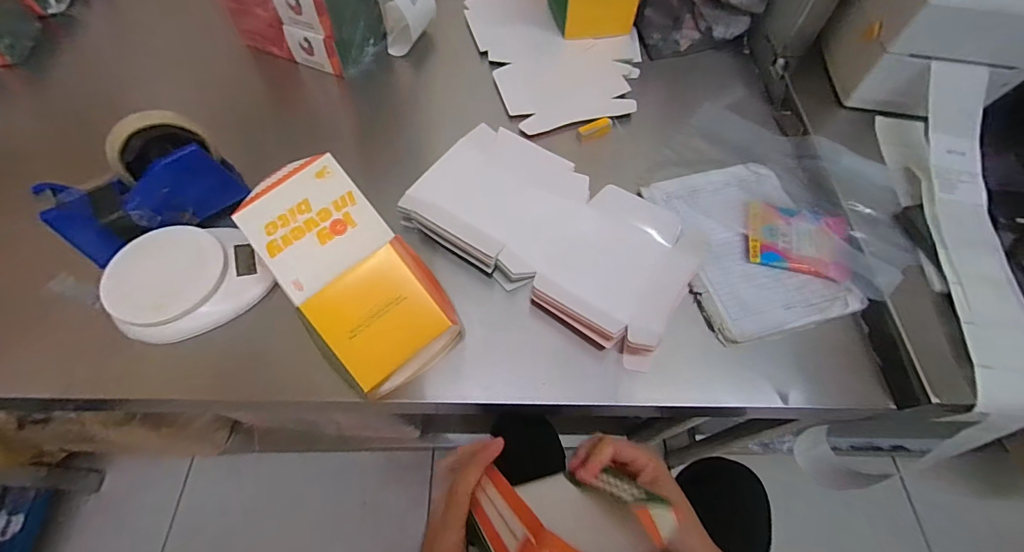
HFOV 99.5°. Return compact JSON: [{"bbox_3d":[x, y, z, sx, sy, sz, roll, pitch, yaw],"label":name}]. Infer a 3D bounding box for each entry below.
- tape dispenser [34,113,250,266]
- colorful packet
[{"bbox_3d":[-0.368,-0.084,0.443,0.156,0.108,0.075,-35,67,-19],"label":"tape dispenser"},{"bbox_3d":[0.315,-0.041,0.478,0.102,0.012,0.086,19,62,8],"label":"colorful packet"}]

